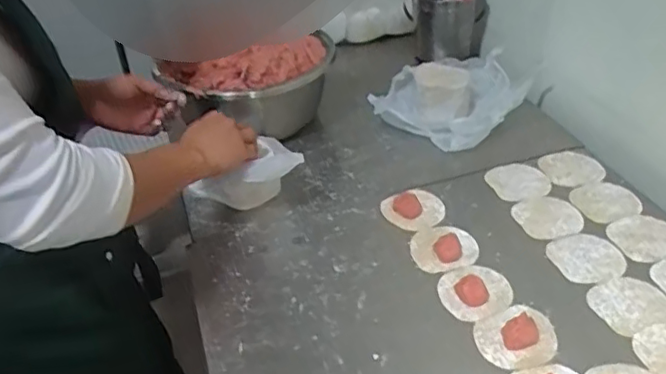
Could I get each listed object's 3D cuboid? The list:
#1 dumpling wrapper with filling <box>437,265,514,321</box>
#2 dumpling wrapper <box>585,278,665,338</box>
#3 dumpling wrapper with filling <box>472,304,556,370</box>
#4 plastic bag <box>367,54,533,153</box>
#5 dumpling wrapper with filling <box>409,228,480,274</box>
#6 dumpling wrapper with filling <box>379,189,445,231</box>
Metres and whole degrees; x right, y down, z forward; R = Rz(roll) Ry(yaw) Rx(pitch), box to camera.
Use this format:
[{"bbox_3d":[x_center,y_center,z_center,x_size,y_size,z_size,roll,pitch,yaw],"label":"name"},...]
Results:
[{"bbox_3d":[0.163,0.116,0.701,0.083,0.017,0.073,-19,40,-18],"label":"dumpling wrapper with filling"},{"bbox_3d":[0.331,0.129,0.678,0.086,0.004,0.071,-16,39,-14],"label":"dumpling wrapper"},{"bbox_3d":[0.193,0.154,0.642,0.080,0.019,0.075,-19,40,-18],"label":"dumpling wrapper with filling"},{"bbox_3d":[0.192,-0.157,0.996,0.196,0.079,0.223,29,48,35],"label":"plastic bag"},{"bbox_3d":[0.138,0.076,0.756,0.080,0.013,0.073,-3,38,2],"label":"dumpling wrapper with filling"},{"bbox_3d":[0.109,0.029,0.819,0.082,0.009,0.071,-16,39,-14],"label":"dumpling wrapper with filling"}]

